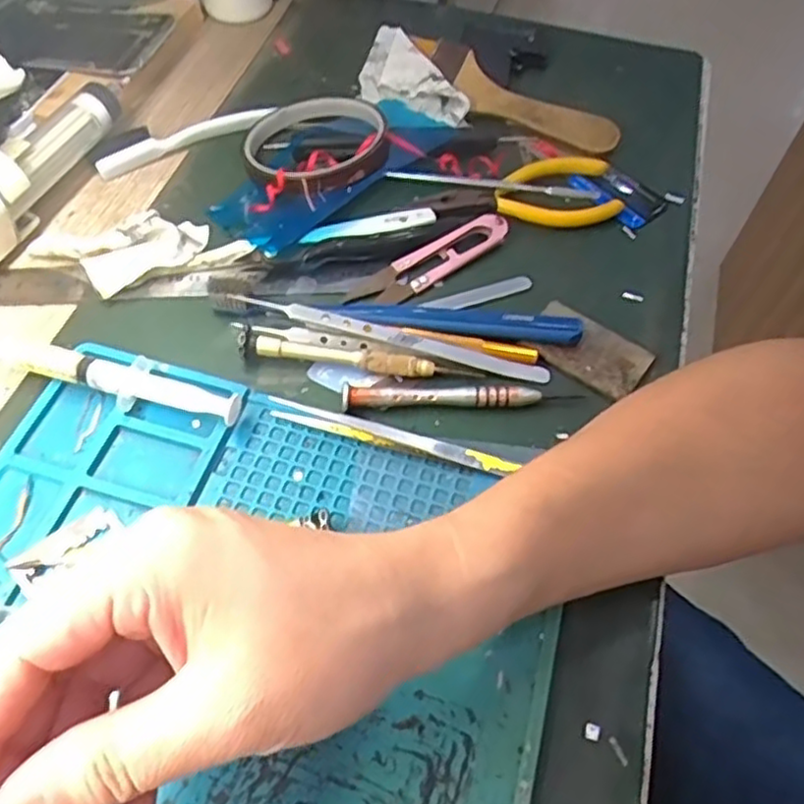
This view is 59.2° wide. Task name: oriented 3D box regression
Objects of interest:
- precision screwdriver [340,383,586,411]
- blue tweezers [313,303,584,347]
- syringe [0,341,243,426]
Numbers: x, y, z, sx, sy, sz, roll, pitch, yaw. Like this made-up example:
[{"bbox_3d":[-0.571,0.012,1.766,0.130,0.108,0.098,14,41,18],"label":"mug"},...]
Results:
[{"bbox_3d":[0.028,-0.003,0.334,0.112,0.007,0.009,-1,56,-5],"label":"precision screwdriver"},{"bbox_3d":[0.025,-0.041,0.356,0.127,0.013,0.016,8,56,1],"label":"blue tweezers"},{"bbox_3d":[-0.139,-0.013,0.330,0.135,0.015,0.024,18,57,7],"label":"syringe"}]

